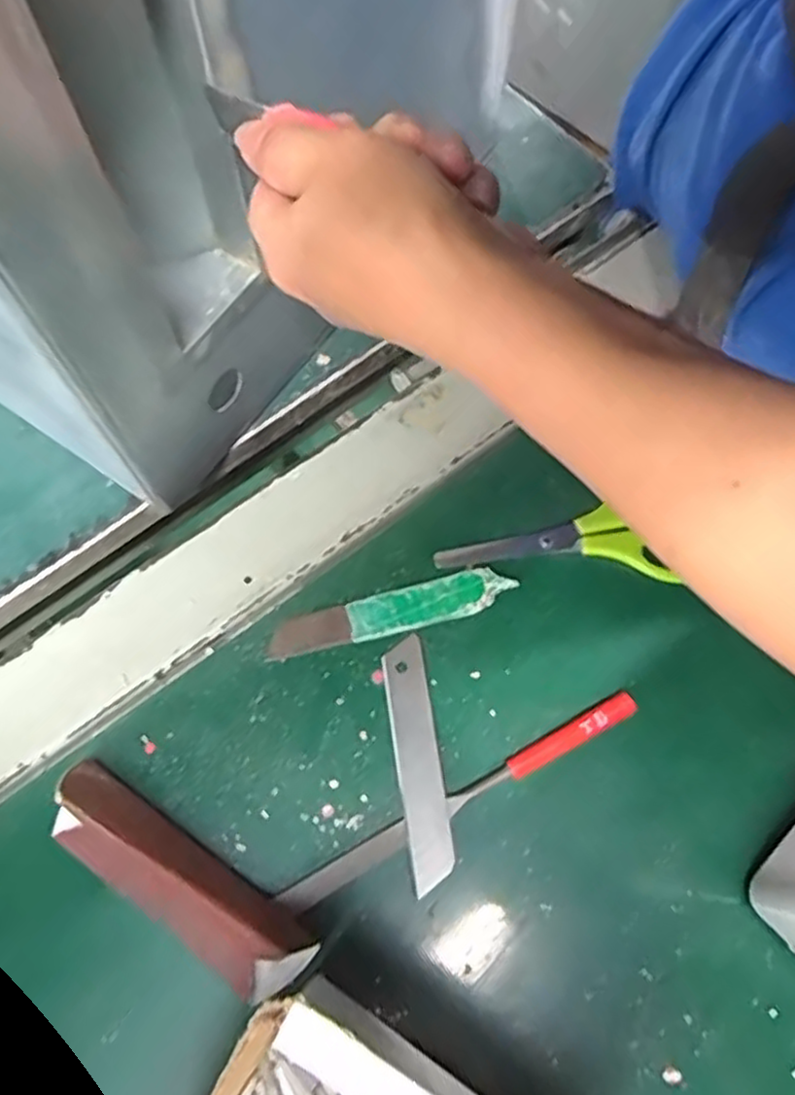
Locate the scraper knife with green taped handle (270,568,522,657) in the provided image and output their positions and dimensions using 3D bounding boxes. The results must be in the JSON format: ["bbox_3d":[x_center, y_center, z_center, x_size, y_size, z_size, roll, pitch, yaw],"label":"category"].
[{"bbox_3d":[-0.003,0.028,0.330,0.109,0.004,0.021,-13,69,-4],"label":"scraper knife with green taped handle"}]

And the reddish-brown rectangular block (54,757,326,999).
[{"bbox_3d":[-0.086,0.128,0.278,0.114,0.032,0.034,32,72,12],"label":"reddish-brown rectangular block"}]

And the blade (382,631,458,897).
[{"bbox_3d":[0.008,0.088,0.308,0.019,0.004,0.099,-8,67,-2],"label":"blade"}]

